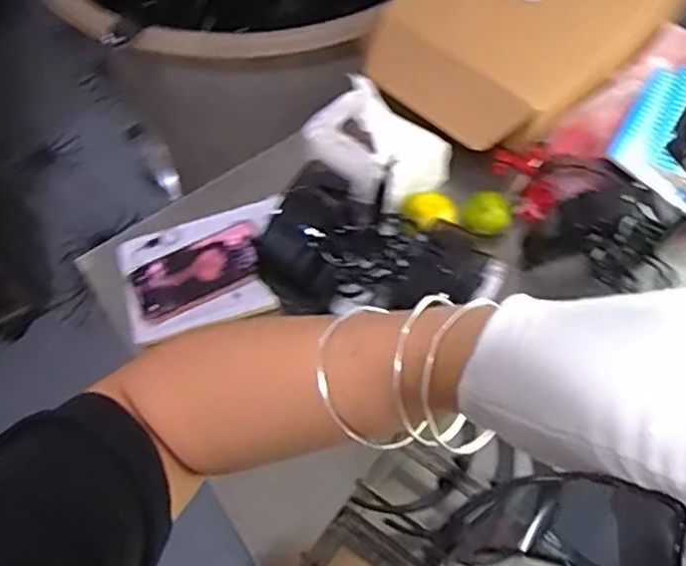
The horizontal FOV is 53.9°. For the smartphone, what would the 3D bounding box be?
[{"bbox_3d":[-0.171,-0.015,0.799,0.154,0.014,0.075,-28,62,-11],"label":"smartphone"}]

